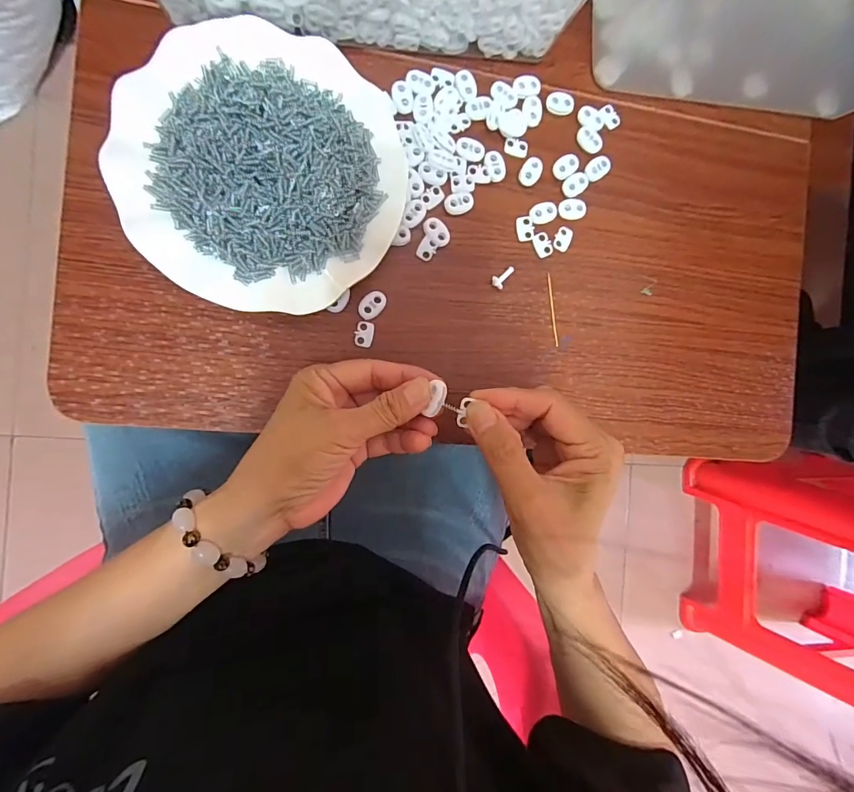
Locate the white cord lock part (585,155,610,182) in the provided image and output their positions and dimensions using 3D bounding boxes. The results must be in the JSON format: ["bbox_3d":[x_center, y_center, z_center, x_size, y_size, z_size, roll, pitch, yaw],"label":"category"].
[{"bbox_3d":[0.139,-0.185,0.340,0.026,0.005,0.016,-41,97,-6],"label":"white cord lock part"}]

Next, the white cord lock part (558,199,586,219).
[{"bbox_3d":[0.116,-0.149,0.333,0.022,0.006,0.016,-10,93,-9],"label":"white cord lock part"}]

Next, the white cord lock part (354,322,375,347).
[{"bbox_3d":[-0.046,-0.046,0.308,0.013,0.004,0.019,7,90,-9],"label":"white cord lock part"}]

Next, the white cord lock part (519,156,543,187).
[{"bbox_3d":[0.082,-0.176,0.329,0.016,0.004,0.022,37,85,-8],"label":"white cord lock part"}]

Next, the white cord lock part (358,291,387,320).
[{"bbox_3d":[-0.040,-0.067,0.309,0.023,0.004,0.016,-45,97,-6],"label":"white cord lock part"}]

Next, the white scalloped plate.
[{"bbox_3d":[-0.107,-0.154,0.286,0.178,0.028,0.182,0,91,-9],"label":"white scalloped plate"}]

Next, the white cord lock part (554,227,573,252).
[{"bbox_3d":[0.109,-0.126,0.334,0.013,0.004,0.019,24,87,-9],"label":"white cord lock part"}]

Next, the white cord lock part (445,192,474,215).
[{"bbox_3d":[0.025,-0.147,0.320,0.023,0.004,0.015,-11,93,-9],"label":"white cord lock part"}]

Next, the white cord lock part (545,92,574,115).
[{"bbox_3d":[0.107,-0.233,0.333,0.023,0.004,0.015,5,90,-9],"label":"white cord lock part"}]

